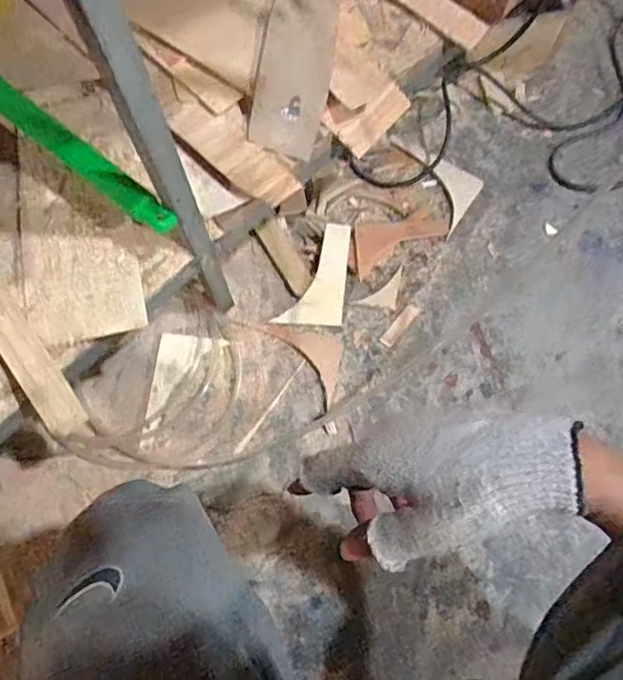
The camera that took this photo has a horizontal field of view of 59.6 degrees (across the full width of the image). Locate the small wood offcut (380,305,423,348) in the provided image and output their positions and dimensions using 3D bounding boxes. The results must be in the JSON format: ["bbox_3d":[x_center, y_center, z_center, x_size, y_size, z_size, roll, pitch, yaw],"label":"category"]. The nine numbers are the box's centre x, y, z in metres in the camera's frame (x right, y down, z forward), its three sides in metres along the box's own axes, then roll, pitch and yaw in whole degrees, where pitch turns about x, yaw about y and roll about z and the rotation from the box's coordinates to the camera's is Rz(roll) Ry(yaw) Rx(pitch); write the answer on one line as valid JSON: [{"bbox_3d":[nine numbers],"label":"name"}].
[{"bbox_3d":[0.122,-0.021,0.745,0.020,0.004,0.072,40,76,14],"label":"small wood offcut"}]

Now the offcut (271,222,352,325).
[{"bbox_3d":[0.018,-0.085,0.747,0.079,0.009,0.151,20,88,8],"label":"offcut"}]

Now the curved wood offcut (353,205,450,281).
[{"bbox_3d":[0.118,-0.152,0.781,0.152,0.021,0.067,-31,73,-9],"label":"curved wood offcut"}]

